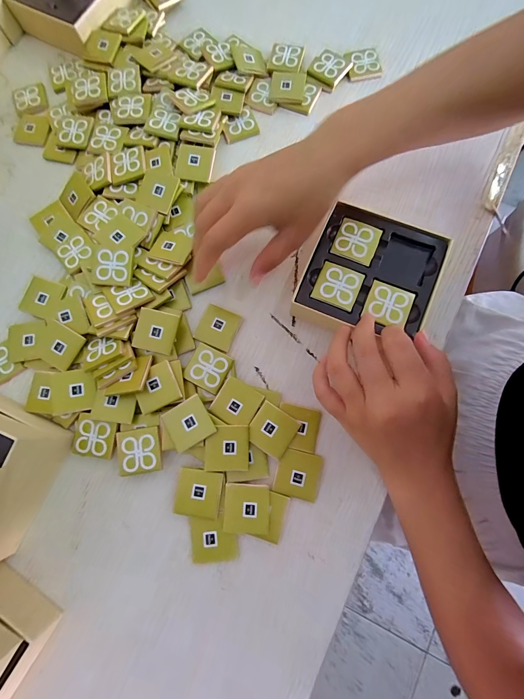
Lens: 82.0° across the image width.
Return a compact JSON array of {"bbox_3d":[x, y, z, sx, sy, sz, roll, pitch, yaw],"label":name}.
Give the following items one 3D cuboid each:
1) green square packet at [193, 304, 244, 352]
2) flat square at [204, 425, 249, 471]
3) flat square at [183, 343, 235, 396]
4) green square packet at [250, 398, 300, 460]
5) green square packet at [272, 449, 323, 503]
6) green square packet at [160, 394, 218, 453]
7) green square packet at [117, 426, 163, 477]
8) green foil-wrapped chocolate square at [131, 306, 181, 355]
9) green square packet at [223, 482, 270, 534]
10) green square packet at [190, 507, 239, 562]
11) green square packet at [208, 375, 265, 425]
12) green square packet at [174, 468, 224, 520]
[{"bbox_3d":[-0.041,-0.021,0.279,0.035,0.004,0.036,24,80,4],"label":"green square packet"},{"bbox_3d":[-0.030,0.082,0.250,0.036,0.006,0.035,-1,79,-1],"label":"flat square"},{"bbox_3d":[-0.047,0.016,0.265,0.035,0.004,0.035,27,80,4],"label":"flat square"},{"bbox_3d":[0.009,0.068,0.255,0.036,0.004,0.036,33,81,5],"label":"green square packet"},{"bbox_3d":[0.030,0.103,0.249,0.036,0.004,0.036,15,79,2],"label":"green square packet"},{"bbox_3d":[-0.062,0.061,0.252,0.036,0.008,0.035,-28,81,-6],"label":"green square packet"},{"bbox_3d":[-0.103,0.084,0.250,0.035,0.004,0.035,-8,79,-2],"label":"green square packet"},{"bbox_3d":[-0.094,-0.017,0.266,0.036,0.004,0.036,14,79,2],"label":"green foil-wrapped chocolate square"},{"bbox_3d":[-0.012,0.128,0.243,0.036,0.006,0.035,3,79,0],"label":"green square packet"},{"bbox_3d":[-0.039,0.149,0.241,0.037,0.006,0.036,-6,79,-2],"label":"green square packet"},{"bbox_3d":[-0.022,0.046,0.258,0.036,0.004,0.036,30,80,5],"label":"green square packet"},{"bbox_3d":[-0.052,0.117,0.245,0.036,0.004,0.035,7,79,1],"label":"green square packet"}]

